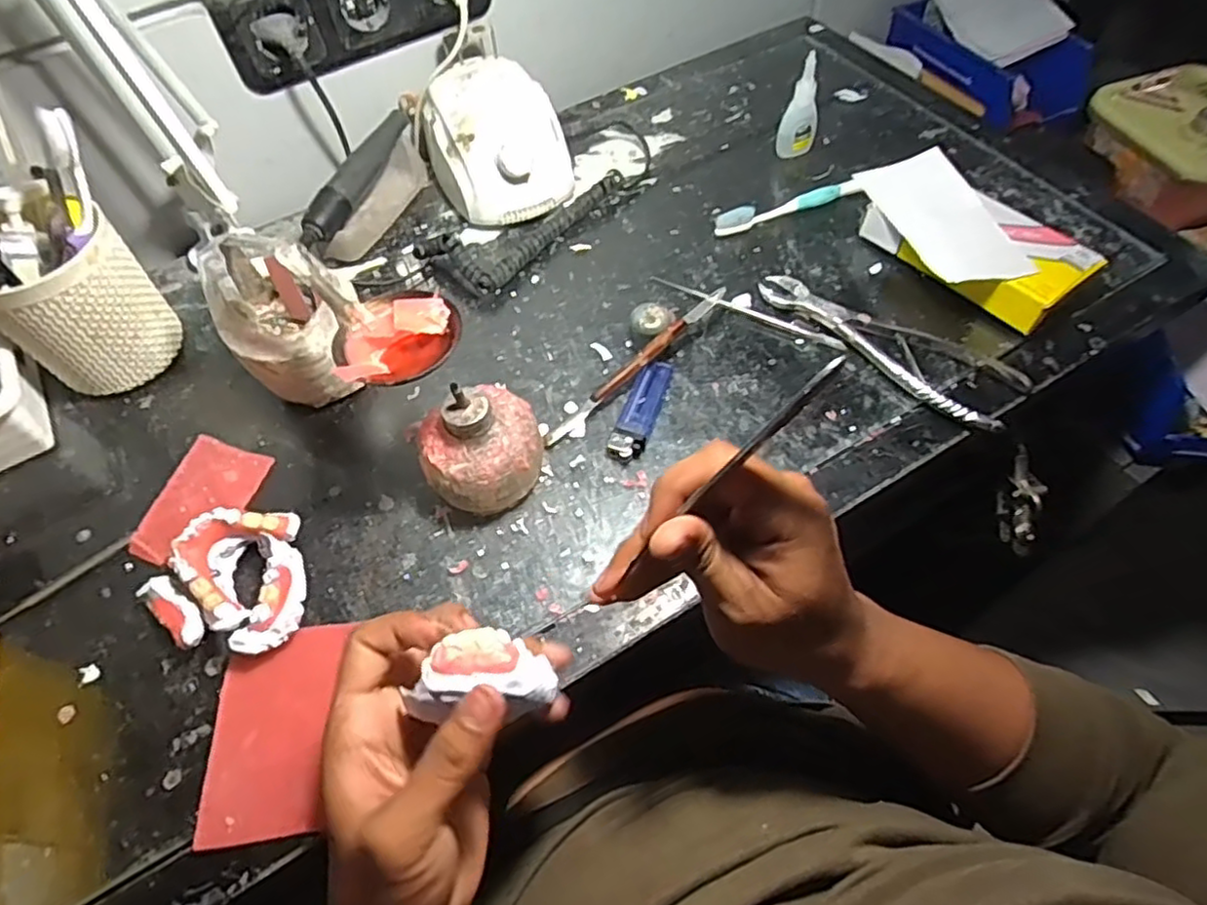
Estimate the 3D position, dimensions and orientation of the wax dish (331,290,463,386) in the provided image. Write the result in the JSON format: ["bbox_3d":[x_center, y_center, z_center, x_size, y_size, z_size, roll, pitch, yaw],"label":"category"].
[{"bbox_3d":[-0.117,-0.066,0.390,0.069,0.018,0.060,-5,58,0],"label":"wax dish"}]

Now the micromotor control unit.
[{"bbox_3d":[-0.092,-0.268,0.590,0.108,0.078,0.137,-25,60,-12],"label":"micromotor control unit"}]

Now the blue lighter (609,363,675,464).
[{"bbox_3d":[0.027,-0.030,0.473,0.024,0.013,0.087,18,61,14],"label":"blue lighter"}]

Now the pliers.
[{"bbox_3d":[0.208,-0.087,0.501,0.061,0.017,0.194,-40,64,-20],"label":"pliers"}]

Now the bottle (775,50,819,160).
[{"bbox_3d":[0.175,-0.301,0.600,0.032,0.082,0.024,11,59,9],"label":"bottle"}]

